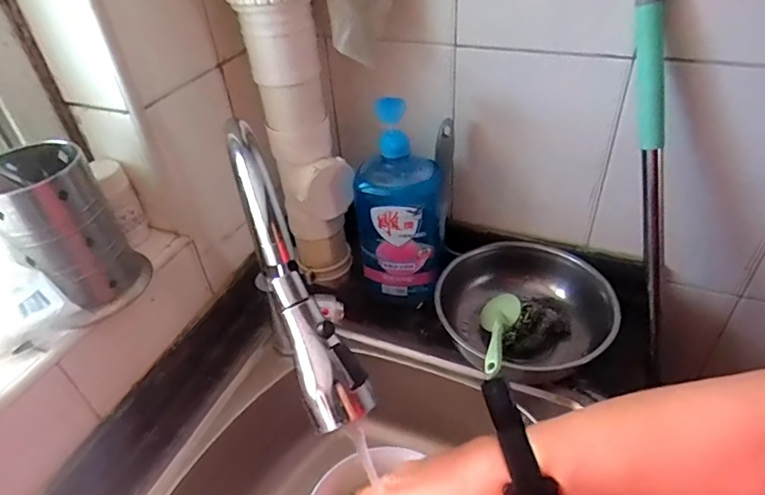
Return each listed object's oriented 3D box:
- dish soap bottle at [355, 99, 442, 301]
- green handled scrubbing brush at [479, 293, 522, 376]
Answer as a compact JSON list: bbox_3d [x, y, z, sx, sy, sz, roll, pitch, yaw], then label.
[{"bbox_3d":[0.022,-0.054,0.660,0.116,0.260,0.074,-1,39,5],"label":"dish soap bottle"},{"bbox_3d":[0.134,0.098,0.596,0.050,0.039,0.165,8,17,15],"label":"green handled scrubbing brush"}]

